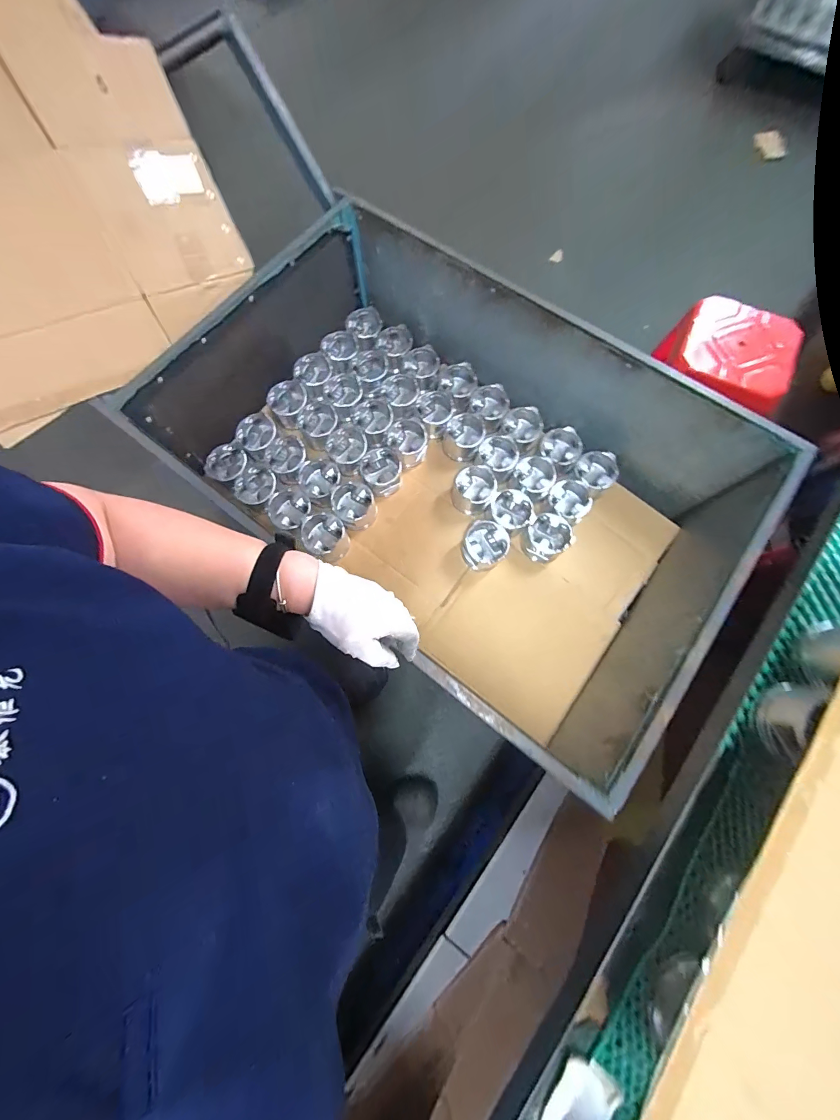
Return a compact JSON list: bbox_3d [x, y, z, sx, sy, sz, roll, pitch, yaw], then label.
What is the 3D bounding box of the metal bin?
[{"bbox_3d":[0.065,-0.206,0.872,1.108,0.341,0.747,37,78,11],"label":"metal bin"}]

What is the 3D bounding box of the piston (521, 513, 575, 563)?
[{"bbox_3d":[0.308,-0.048,0.931,0.099,0.100,0.098,0,74,1],"label":"piston"}]

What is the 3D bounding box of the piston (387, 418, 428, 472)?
[{"bbox_3d":[-0.026,-0.297,0.971,0.096,0.073,0.086,-33,76,-8],"label":"piston"}]

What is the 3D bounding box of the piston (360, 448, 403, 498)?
[{"bbox_3d":[-0.094,-0.221,0.960,0.099,0.087,0.093,0,74,1],"label":"piston"}]

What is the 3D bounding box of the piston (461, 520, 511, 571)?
[{"bbox_3d":[0.156,-0.036,0.909,0.103,0.076,0.101,0,74,1],"label":"piston"}]

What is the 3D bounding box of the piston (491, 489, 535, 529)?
[{"bbox_3d":[0.225,-0.115,0.932,0.098,0.054,0.100,1,74,2],"label":"piston"}]

